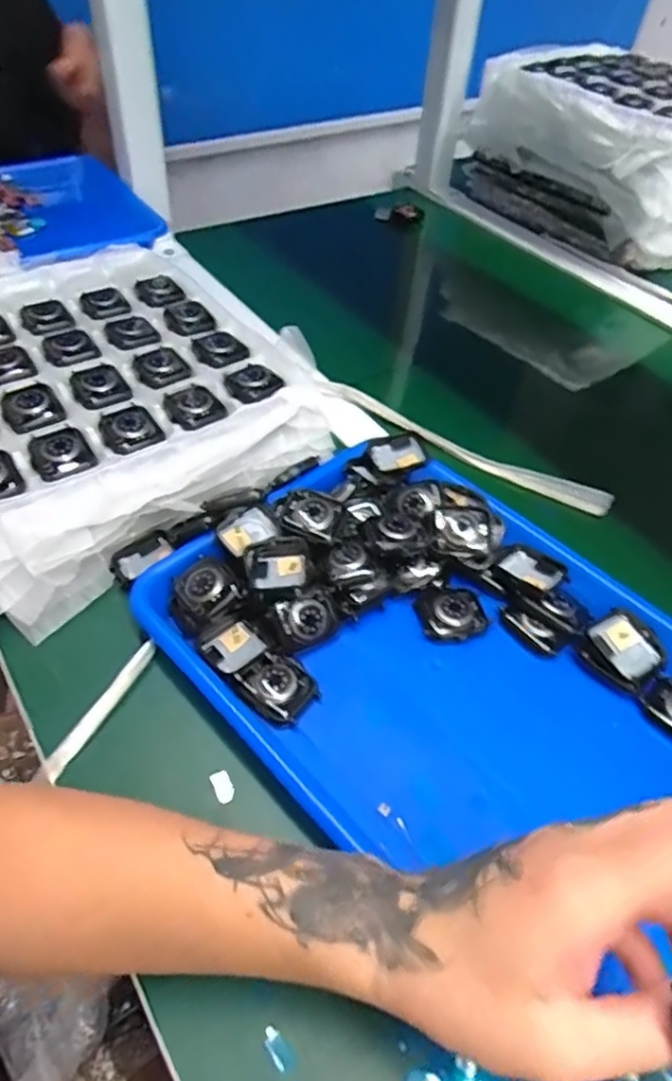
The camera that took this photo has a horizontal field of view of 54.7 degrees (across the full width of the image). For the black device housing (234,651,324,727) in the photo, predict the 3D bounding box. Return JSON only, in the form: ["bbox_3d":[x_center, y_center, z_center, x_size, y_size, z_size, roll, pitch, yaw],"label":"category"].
[{"bbox_3d":[-0.034,0.087,0.389,0.038,0.011,0.043,-36,71,-31],"label":"black device housing"}]

